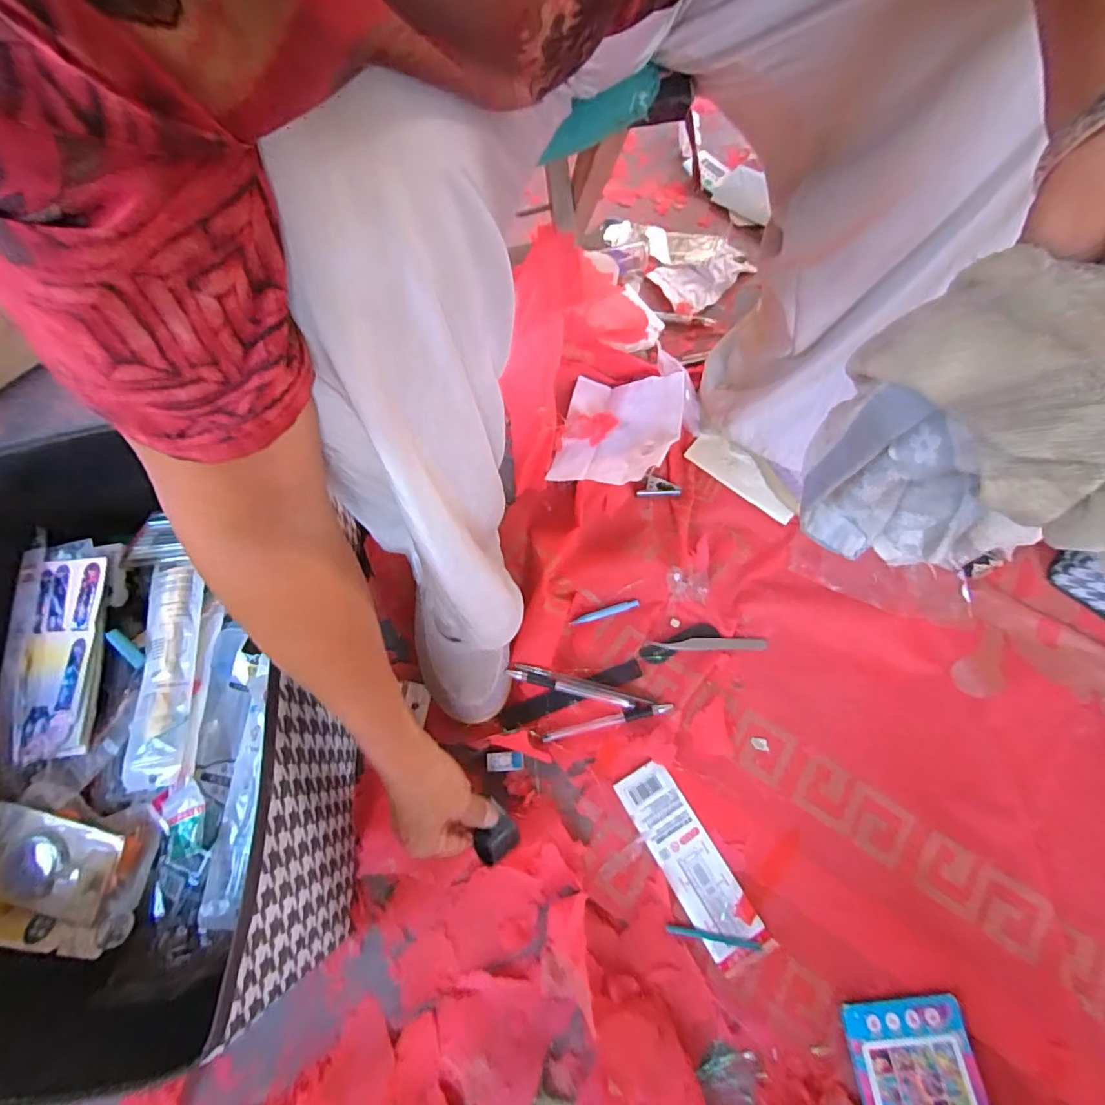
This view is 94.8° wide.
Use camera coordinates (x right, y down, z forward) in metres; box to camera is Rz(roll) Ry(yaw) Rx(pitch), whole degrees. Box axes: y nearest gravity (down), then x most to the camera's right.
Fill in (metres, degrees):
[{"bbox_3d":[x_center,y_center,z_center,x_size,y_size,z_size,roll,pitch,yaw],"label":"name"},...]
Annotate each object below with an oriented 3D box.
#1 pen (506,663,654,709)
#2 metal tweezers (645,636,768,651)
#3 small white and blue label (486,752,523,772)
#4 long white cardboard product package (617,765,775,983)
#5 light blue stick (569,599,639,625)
[{"bbox_3d":[0.026,0.131,0.496,0.139,0.014,0.016,16,69,-6],"label":"pen"},{"bbox_3d":[0.159,0.094,0.524,0.118,0.005,0.014,0,68,0],"label":"metal tweezers"},{"bbox_3d":[-0.044,0.197,0.480,0.034,0.014,0.016,-2,68,-1],"label":"small white and blue label"},{"bbox_3d":[0.122,0.275,0.454,0.051,0.004,0.169,-29,71,-11],"label":"long white cardboard product package"},{"bbox_3d":[0.055,0.064,0.540,0.074,0.006,0.010,-16,69,-6],"label":"light blue stick"}]

